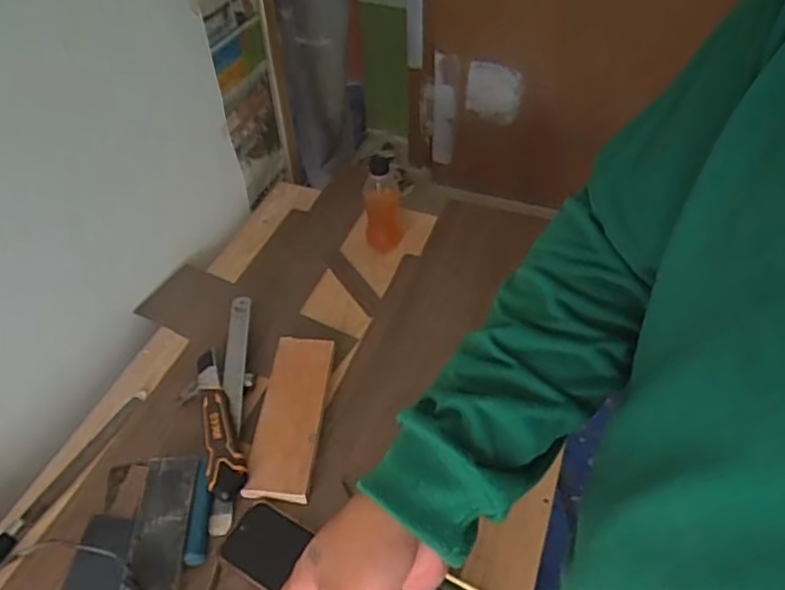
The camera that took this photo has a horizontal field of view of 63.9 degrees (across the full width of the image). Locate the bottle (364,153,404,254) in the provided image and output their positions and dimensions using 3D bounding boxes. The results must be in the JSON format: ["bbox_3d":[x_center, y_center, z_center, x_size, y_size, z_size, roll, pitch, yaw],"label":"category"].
[{"bbox_3d":[-0.013,-0.139,0.998,0.062,0.155,0.054,2,48,4],"label":"bottle"}]

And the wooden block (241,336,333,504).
[{"bbox_3d":[-0.130,0.147,0.821,0.078,0.019,0.232,4,47,2],"label":"wooden block"}]

